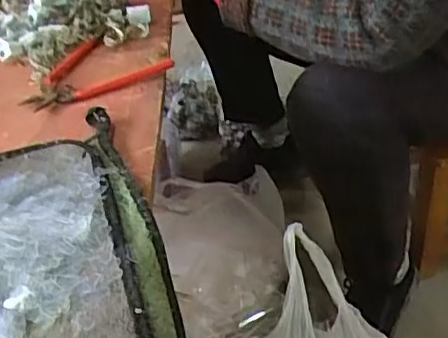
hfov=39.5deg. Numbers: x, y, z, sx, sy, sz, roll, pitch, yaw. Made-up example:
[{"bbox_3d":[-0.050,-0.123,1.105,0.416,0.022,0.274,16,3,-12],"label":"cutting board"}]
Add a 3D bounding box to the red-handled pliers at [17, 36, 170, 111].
[{"bbox_3d":[-0.129,-0.090,0.619,0.123,0.027,0.125,-2,37,1],"label":"red-handled pliers"}]

